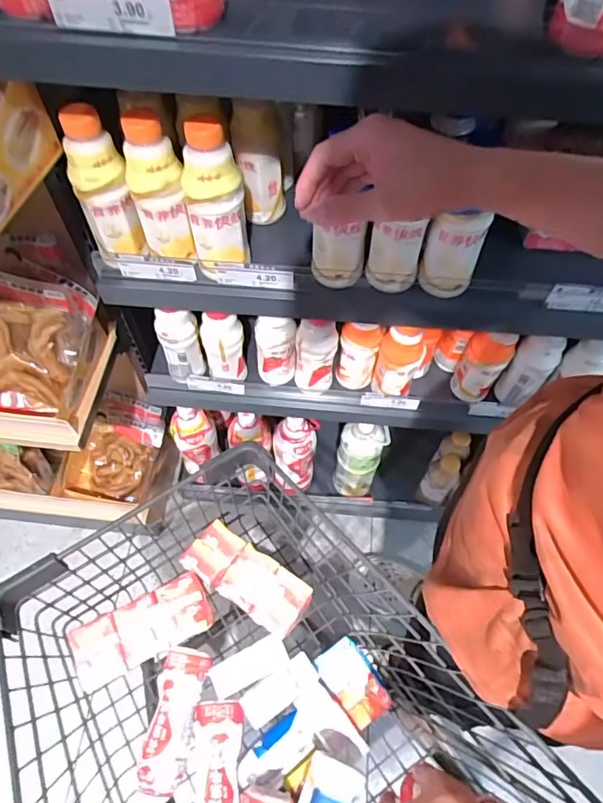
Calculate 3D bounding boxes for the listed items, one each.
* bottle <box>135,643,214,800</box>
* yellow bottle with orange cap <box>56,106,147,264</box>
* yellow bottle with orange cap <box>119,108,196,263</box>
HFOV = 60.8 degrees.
[{"bbox_3d":[-0.174,0.436,0.709,0.062,0.069,0.164,11,58,5],"label":"bottle"},{"bbox_3d":[-0.233,-0.246,0.607,0.058,0.176,0.051,-25,62,-16],"label":"yellow bottle with orange cap"},{"bbox_3d":[-0.171,-0.254,0.606,0.058,0.167,0.067,-16,60,-12],"label":"yellow bottle with orange cap"}]

